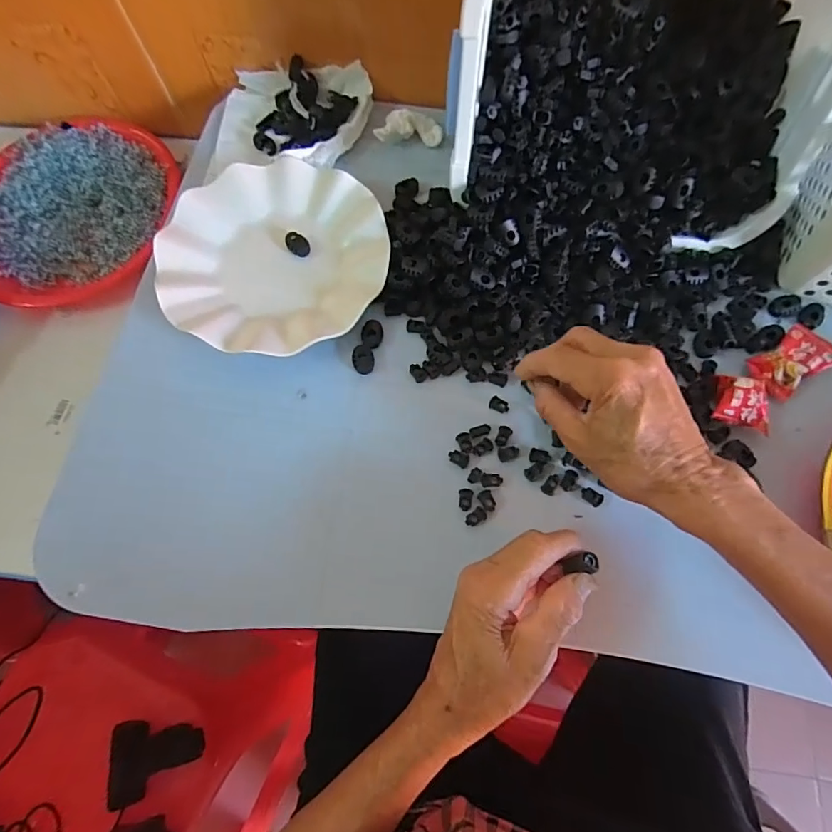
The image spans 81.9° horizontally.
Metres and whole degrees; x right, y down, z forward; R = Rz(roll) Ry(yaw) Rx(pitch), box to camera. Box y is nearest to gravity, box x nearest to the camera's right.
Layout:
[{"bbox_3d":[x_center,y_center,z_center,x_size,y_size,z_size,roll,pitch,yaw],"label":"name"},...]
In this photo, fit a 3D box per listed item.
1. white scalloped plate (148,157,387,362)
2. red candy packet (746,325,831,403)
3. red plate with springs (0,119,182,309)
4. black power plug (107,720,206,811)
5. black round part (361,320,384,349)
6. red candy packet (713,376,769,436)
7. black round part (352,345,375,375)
[{"bbox_3d":[-0.113,-0.132,0.392,0.176,0.030,0.169,-1,71,2],"label":"white scalloped plate"},{"bbox_3d":[0.283,-0.041,0.360,0.059,0.011,0.038,-33,73,-9],"label":"red candy packet"},{"bbox_3d":[-0.351,-0.213,0.489,0.219,0.030,0.194,-43,75,-12],"label":"red plate with springs"},{"bbox_3d":[-0.263,0.351,0.484,0.082,0.028,0.073,0,71,2],"label":"black power plug"},{"bbox_3d":[-0.035,-0.065,0.381,0.016,0.005,0.025,0,71,2],"label":"black round part"},{"bbox_3d":[0.239,-0.011,0.350,0.037,0.017,0.038,17,73,8],"label":"red candy packet"},{"bbox_3d":[-0.041,-0.045,0.374,0.017,0.008,0.022,-9,71,-1],"label":"black round part"}]

